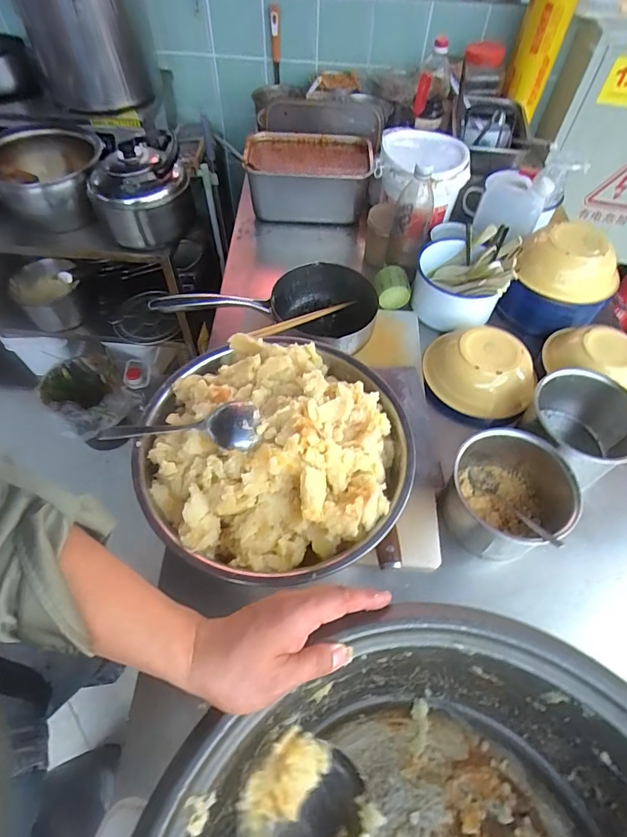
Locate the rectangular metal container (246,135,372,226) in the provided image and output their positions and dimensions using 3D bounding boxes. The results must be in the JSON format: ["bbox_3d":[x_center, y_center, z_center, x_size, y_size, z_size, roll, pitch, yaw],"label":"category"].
[{"bbox_3d":[-0.011,-0.495,0.941,0.254,0.128,0.130,6,57,2],"label":"rectangular metal container"}]

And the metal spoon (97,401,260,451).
[{"bbox_3d":[-0.158,0.012,0.513,0.199,0.021,0.052,-4,56,11],"label":"metal spoon"}]

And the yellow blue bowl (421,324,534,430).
[{"bbox_3d":[0.279,-0.082,0.747,0.185,0.087,0.160,25,59,14],"label":"yellow blue bowl"}]

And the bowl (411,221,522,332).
[{"bbox_3d":[0.277,-0.266,0.830,0.159,0.117,0.159,1,57,-1],"label":"bowl"}]

